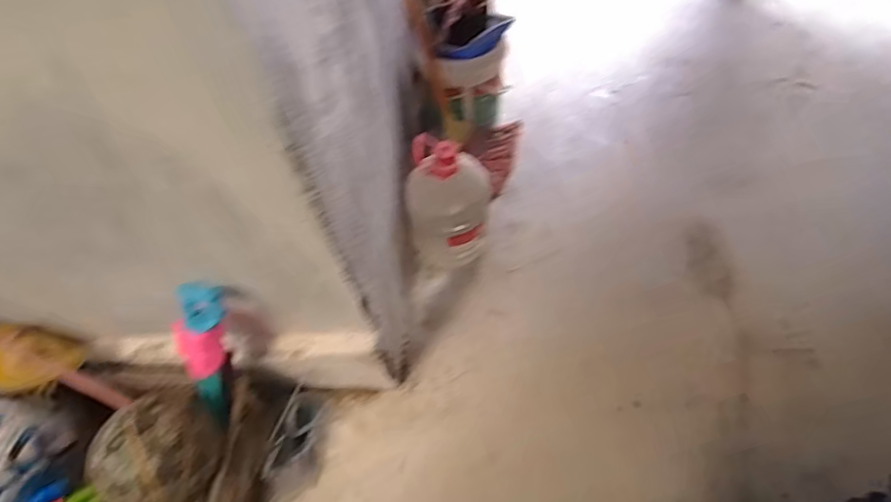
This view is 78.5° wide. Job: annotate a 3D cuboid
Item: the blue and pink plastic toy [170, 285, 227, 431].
[{"bbox_3d":[-0.492,0.205,1.112,0.104,0.342,0.062,14,32,11],"label":"blue and pink plastic toy"}]

